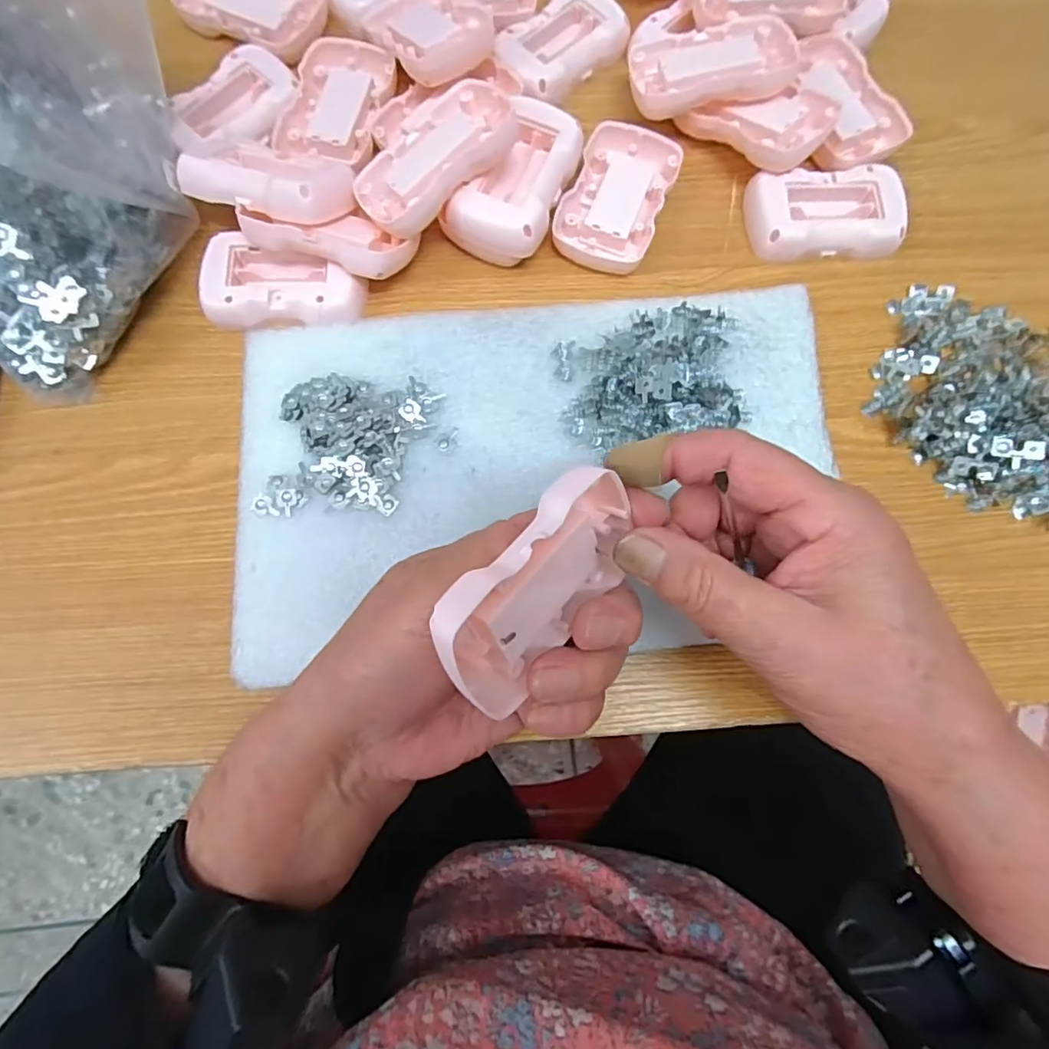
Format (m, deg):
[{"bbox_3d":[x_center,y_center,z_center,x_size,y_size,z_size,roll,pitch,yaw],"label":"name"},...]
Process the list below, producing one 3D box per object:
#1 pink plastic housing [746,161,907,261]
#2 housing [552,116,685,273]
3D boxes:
[{"bbox_3d":[0.172,-0.178,0.325,0.083,0.018,0.050,-4,77,-2],"label":"pink plastic housing"},{"bbox_3d":[0.053,-0.188,0.327,0.054,0.015,0.090,20,78,3],"label":"housing"}]

